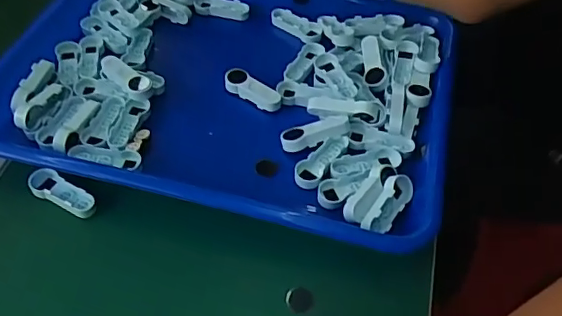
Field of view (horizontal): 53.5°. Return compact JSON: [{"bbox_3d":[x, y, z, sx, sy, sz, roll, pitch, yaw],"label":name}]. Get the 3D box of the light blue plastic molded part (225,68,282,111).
[{"bbox_3d":[-0.022,-0.053,0.430,0.048,0.014,0.015,28,55,20],"label":"light blue plastic molded part"}]

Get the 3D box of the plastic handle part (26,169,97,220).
[{"bbox_3d":[-0.144,0.023,0.365,0.048,0.010,0.019,26,54,18],"label":"plastic handle part"}]

